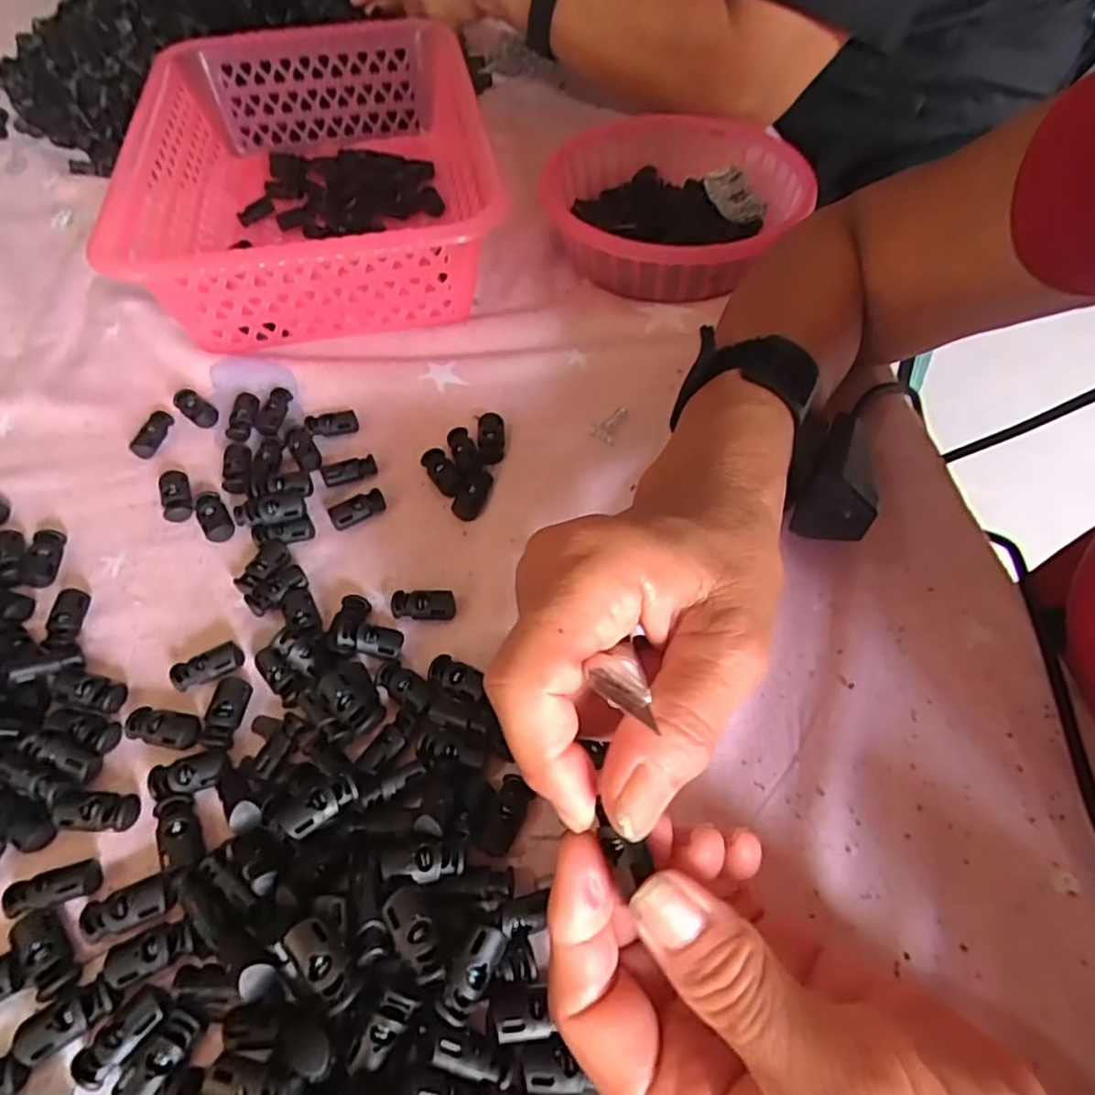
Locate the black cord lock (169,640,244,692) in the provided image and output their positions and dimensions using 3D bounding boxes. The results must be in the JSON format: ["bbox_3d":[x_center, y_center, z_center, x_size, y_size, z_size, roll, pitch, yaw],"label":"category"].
[{"bbox_3d":[-0.144,0.050,0.273,0.028,0.007,0.014,-27,60,-17],"label":"black cord lock"}]

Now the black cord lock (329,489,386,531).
[{"bbox_3d":[-0.094,-0.019,0.322,0.027,0.006,0.015,-27,60,-17],"label":"black cord lock"}]

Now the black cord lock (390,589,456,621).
[{"bbox_3d":[-0.056,0.025,0.292,0.028,0.007,0.015,-3,56,-2],"label":"black cord lock"}]

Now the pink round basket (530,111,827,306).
[{"bbox_3d":[0.086,-0.227,0.435,0.151,0.051,0.166,0,56,0],"label":"pink round basket"}]

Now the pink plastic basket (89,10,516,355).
[{"bbox_3d":[-0.154,-0.254,0.441,0.211,0.074,0.300,-9,56,-6],"label":"pink plastic basket"}]

